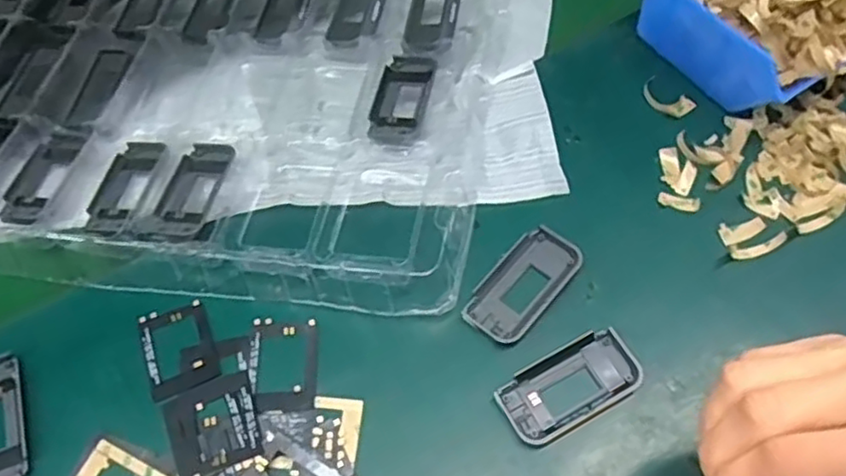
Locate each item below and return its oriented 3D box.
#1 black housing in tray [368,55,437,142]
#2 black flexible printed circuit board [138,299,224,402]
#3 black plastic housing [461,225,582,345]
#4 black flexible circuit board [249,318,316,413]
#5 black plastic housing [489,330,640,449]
[{"bbox_3d":[-0.015,-0.096,0.462,0.035,0.009,0.074,10,60,11],"label":"black housing in tray"},{"bbox_3d":[-0.144,0.064,0.392,0.040,0.004,0.056,-21,59,-8],"label":"black flexible printed circuit board"},{"bbox_3d":[0.058,0.027,0.392,0.039,0.006,0.077,36,67,23],"label":"black plastic housing"},{"bbox_3d":[-0.081,0.071,0.381,0.039,0.004,0.057,-5,58,2],"label":"black flexible circuit board"},{"bbox_3d":[0.079,0.080,0.360,0.075,0.010,0.040,-26,60,-11],"label":"black plastic housing"}]

